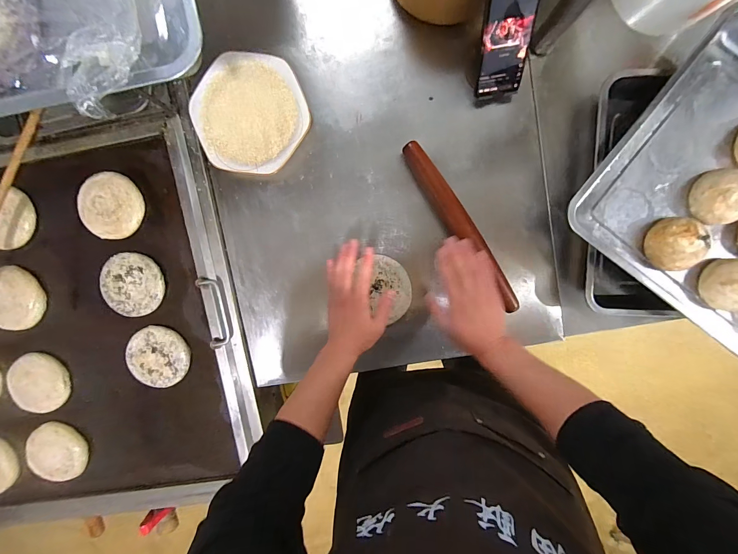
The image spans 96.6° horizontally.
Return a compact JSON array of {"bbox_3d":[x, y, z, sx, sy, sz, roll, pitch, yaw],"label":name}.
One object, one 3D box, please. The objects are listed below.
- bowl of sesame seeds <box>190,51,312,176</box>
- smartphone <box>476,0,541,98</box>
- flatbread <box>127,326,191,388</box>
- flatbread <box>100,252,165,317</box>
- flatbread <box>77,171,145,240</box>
[{"bbox_3d":[-0.219,-0.294,0.602,0.200,0.036,0.204,37,96,-1],"label":"bowl of sesame seeds"},{"bbox_3d":[0.212,-0.363,0.503,0.075,0.166,0.013,-7,55,5],"label":"smartphone"},{"bbox_3d":[-0.426,0.162,0.670,0.125,0.027,0.114,0,96,3],"label":"flatbread"},{"bbox_3d":[-0.472,0.016,0.653,0.128,0.019,0.120,0,94,3],"label":"flatbread"},{"bbox_3d":[-0.507,-0.138,0.638,0.136,0.010,0.123,-3,96,3],"label":"flatbread"}]

